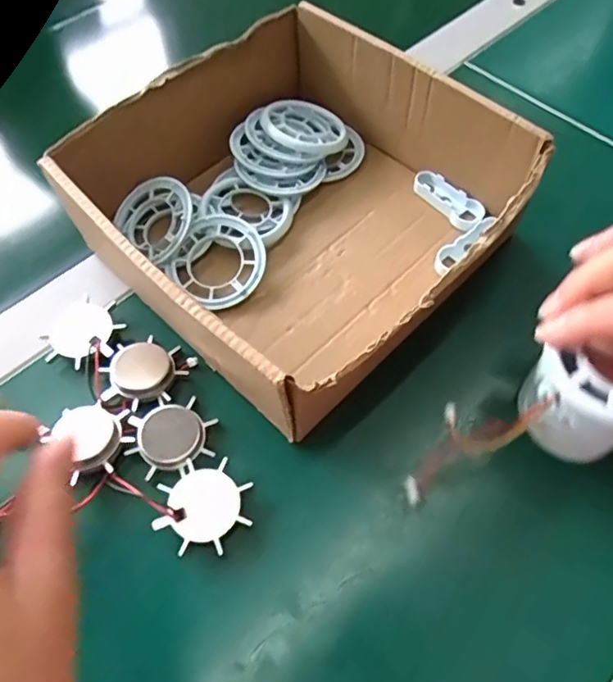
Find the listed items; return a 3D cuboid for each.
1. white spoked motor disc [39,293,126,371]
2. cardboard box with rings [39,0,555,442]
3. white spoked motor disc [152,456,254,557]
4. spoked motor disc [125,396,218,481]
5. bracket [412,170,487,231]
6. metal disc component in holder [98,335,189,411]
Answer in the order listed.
[{"bbox_3d":[-0.120,-0.005,0.310,0.037,0.005,0.041,16,62,12],"label":"white spoked motor disc"},{"bbox_3d":[-0.002,-0.079,0.319,0.197,0.073,0.206,-41,66,-19],"label":"cardboard box with rings"},{"bbox_3d":[-0.047,0.075,0.261,0.041,0.004,0.041,-3,60,1],"label":"white spoked motor disc"},{"bbox_3d":[-0.067,0.047,0.282,0.041,0.008,0.039,-1,60,2],"label":"spoked motor disc"},{"bbox_3d":[0.087,-0.088,0.354,0.018,0.010,0.048,-36,64,-17],"label":"bracket"},{"bbox_3d":[-0.086,0.017,0.299,0.040,0.006,0.040,19,62,13],"label":"metal disc component in holder"}]

